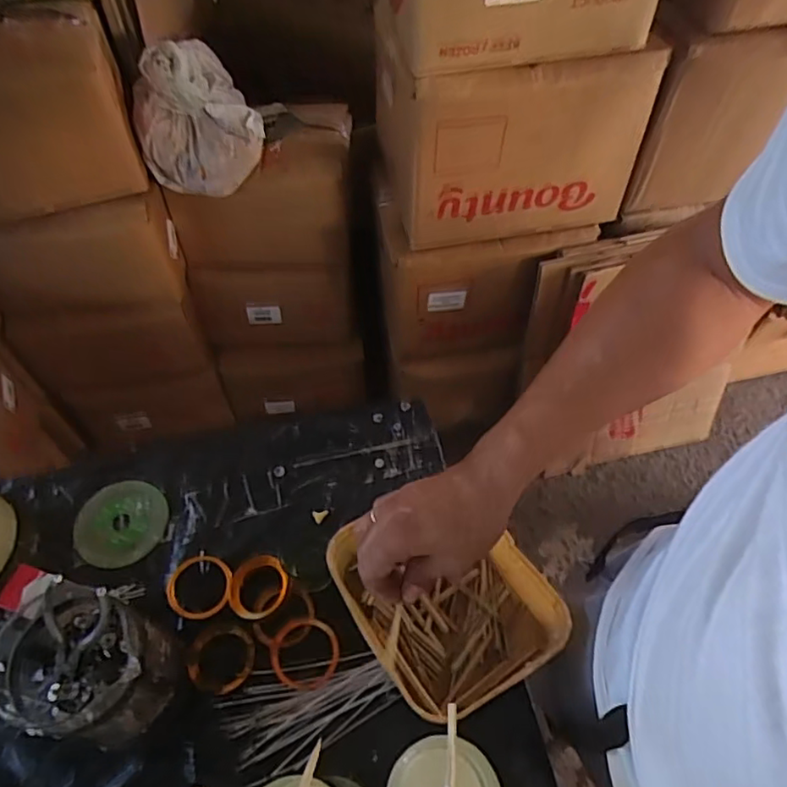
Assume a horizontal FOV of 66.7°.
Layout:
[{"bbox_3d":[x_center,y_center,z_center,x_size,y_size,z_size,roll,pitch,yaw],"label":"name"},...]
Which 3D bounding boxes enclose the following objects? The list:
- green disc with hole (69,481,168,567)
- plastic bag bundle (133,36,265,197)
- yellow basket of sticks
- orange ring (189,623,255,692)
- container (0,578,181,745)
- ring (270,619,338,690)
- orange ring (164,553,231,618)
[{"bbox_3d":[-0.298,0.139,0.653,0.098,0.008,0.095,-3,56,-3],"label":"green disc with hole"},{"bbox_3d":[-0.382,-0.538,1.138,0.221,0.186,0.273,-21,58,-14],"label":"plastic bag bundle"},{"bbox_3d":[0.049,0.193,0.562,0.160,0.069,0.179,-26,60,-17],"label":"yellow basket of sticks"},{"bbox_3d":[-0.163,0.249,0.565,0.062,0.010,0.059,0,56,0],"label":"orange ring"},{"bbox_3d":[-0.245,0.227,0.494,0.108,0.159,0.103,0,56,0],"label":"container"},{"bbox_3d":[-0.084,0.246,0.564,0.065,0.006,0.061,0,56,0],"label":"ring"},{"bbox_3d":[-0.197,0.194,0.603,0.064,0.009,0.062,0,56,0],"label":"orange ring"}]

